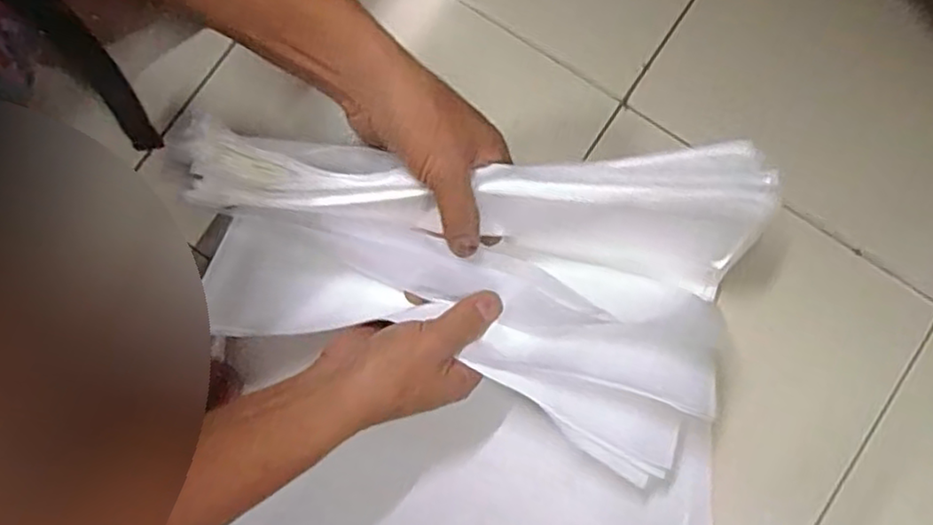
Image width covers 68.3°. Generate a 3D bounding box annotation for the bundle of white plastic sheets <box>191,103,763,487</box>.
[{"bbox_3d":[-0.008,0.009,0.439,0.339,0.110,0.182,11,79,3],"label":"bundle of white plastic sheets"}]

